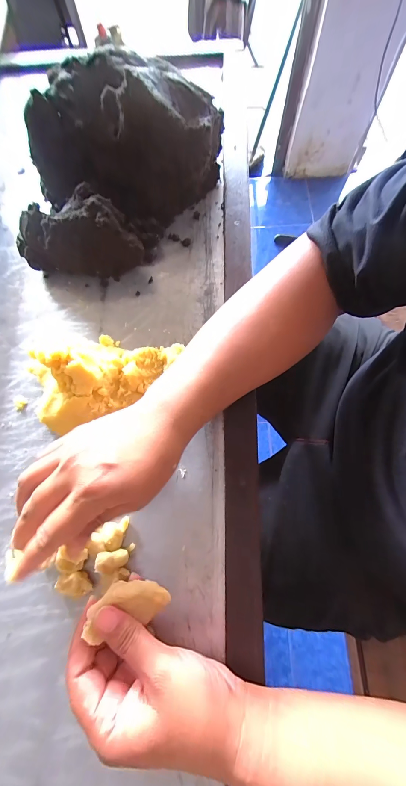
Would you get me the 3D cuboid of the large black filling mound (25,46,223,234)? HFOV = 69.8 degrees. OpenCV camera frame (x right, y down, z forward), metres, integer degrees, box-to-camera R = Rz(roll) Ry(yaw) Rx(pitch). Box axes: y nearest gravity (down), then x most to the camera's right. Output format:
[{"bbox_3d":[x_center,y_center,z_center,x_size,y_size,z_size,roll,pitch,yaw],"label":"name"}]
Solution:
[{"bbox_3d":[-0.097,-0.301,0.363,0.191,0.131,0.158,27,75,9],"label":"large black filling mound"}]

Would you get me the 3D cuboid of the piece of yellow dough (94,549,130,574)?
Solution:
[{"bbox_3d":[-0.086,0.161,0.279,0.026,0.023,0.019,0,73,1],"label":"piece of yellow dough"}]

